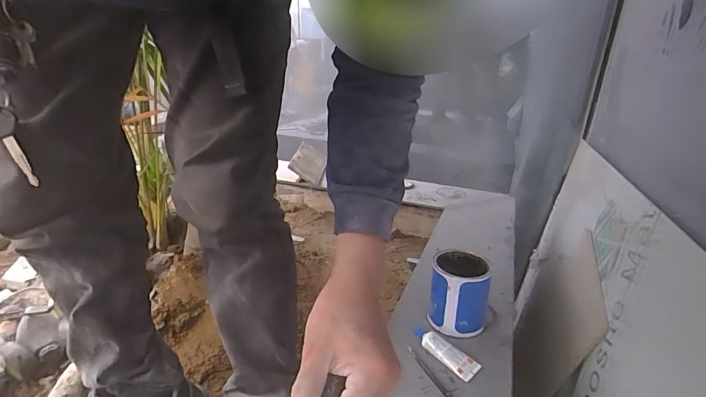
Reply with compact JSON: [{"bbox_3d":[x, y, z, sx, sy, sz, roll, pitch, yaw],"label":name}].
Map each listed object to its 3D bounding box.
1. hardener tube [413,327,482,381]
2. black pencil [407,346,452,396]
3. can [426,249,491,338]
[{"bbox_3d":[0.151,0.248,0.613,0.043,0.019,0.110,-15,27,-37],"label":"hardener tube"},{"bbox_3d":[0.127,0.277,0.559,0.011,0.006,0.155,-8,24,-25],"label":"black pencil"},{"bbox_3d":[0.190,0.173,0.675,0.096,0.128,0.096,2,22,-1],"label":"can"}]

